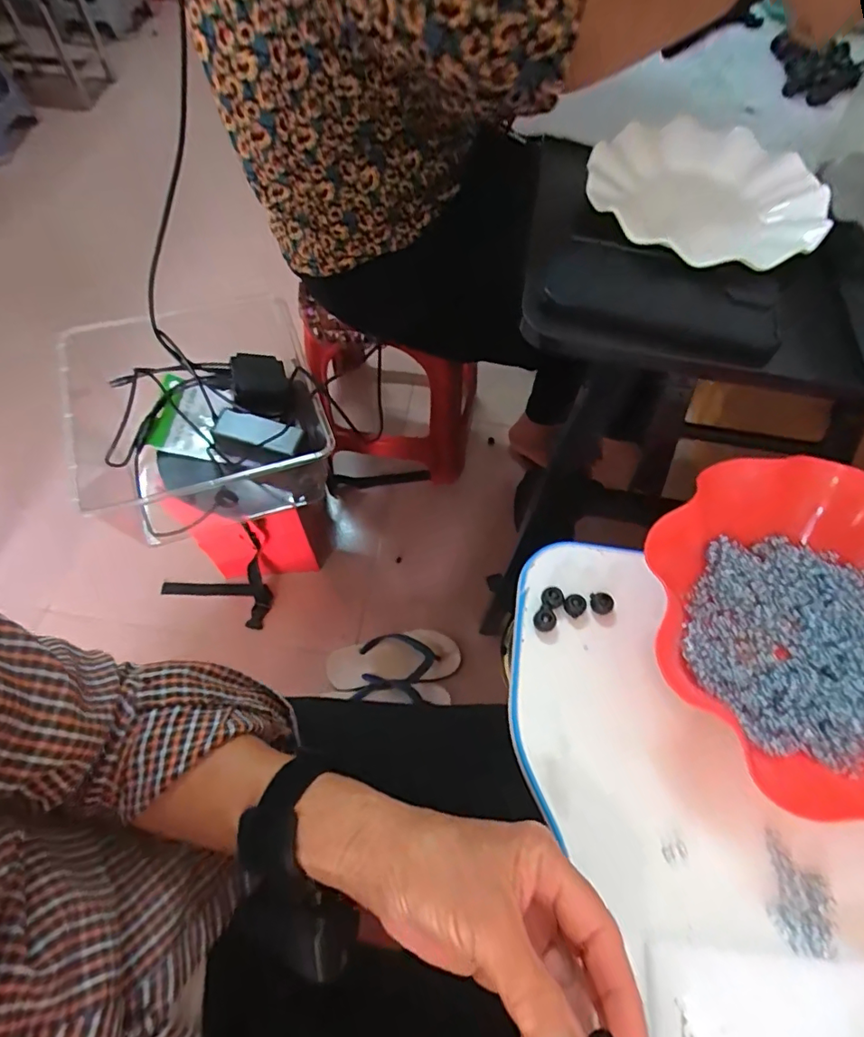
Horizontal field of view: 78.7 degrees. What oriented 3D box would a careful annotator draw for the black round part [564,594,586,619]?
[{"bbox_3d":[0.101,0.062,0.374,0.016,0.008,0.014,-33,69,-18],"label":"black round part"}]

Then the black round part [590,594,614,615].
[{"bbox_3d":[0.121,0.060,0.374,0.015,0.009,0.014,1,62,-2],"label":"black round part"}]

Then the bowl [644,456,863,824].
[{"bbox_3d":[0.248,0.068,0.342,0.219,0.061,0.208,1,62,-2],"label":"bowl"}]

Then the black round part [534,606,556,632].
[{"bbox_3d":[0.079,0.071,0.368,0.015,0.011,0.015,1,62,-2],"label":"black round part"}]

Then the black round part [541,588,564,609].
[{"bbox_3d":[0.086,0.057,0.375,0.017,0.009,0.015,-22,66,-13],"label":"black round part"}]

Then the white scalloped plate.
[{"bbox_3d":[0.218,-0.257,0.422,0.184,0.023,0.184,1,62,-2],"label":"white scalloped plate"}]

